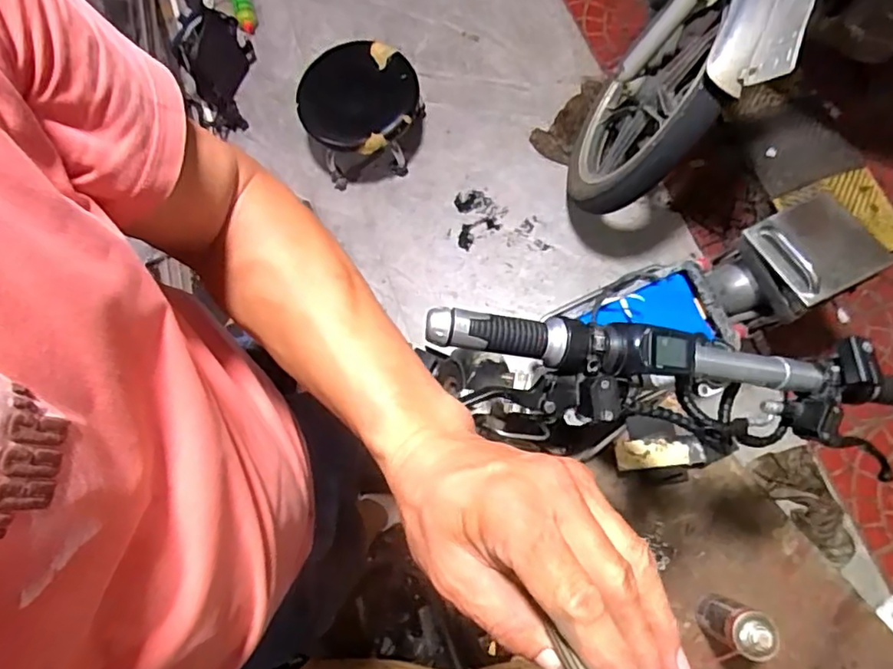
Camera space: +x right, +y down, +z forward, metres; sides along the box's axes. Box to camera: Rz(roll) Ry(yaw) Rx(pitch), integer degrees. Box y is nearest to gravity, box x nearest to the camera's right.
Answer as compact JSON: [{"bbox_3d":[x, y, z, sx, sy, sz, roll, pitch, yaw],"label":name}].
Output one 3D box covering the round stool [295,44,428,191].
[{"bbox_3d":[-0.235,-0.618,1.575,0.306,0.209,0.333,-1,75,5],"label":"round stool"}]

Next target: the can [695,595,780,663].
[{"bbox_3d":[0.436,0.439,0.878,0.059,0.171,0.066,5,76,7],"label":"can"}]

